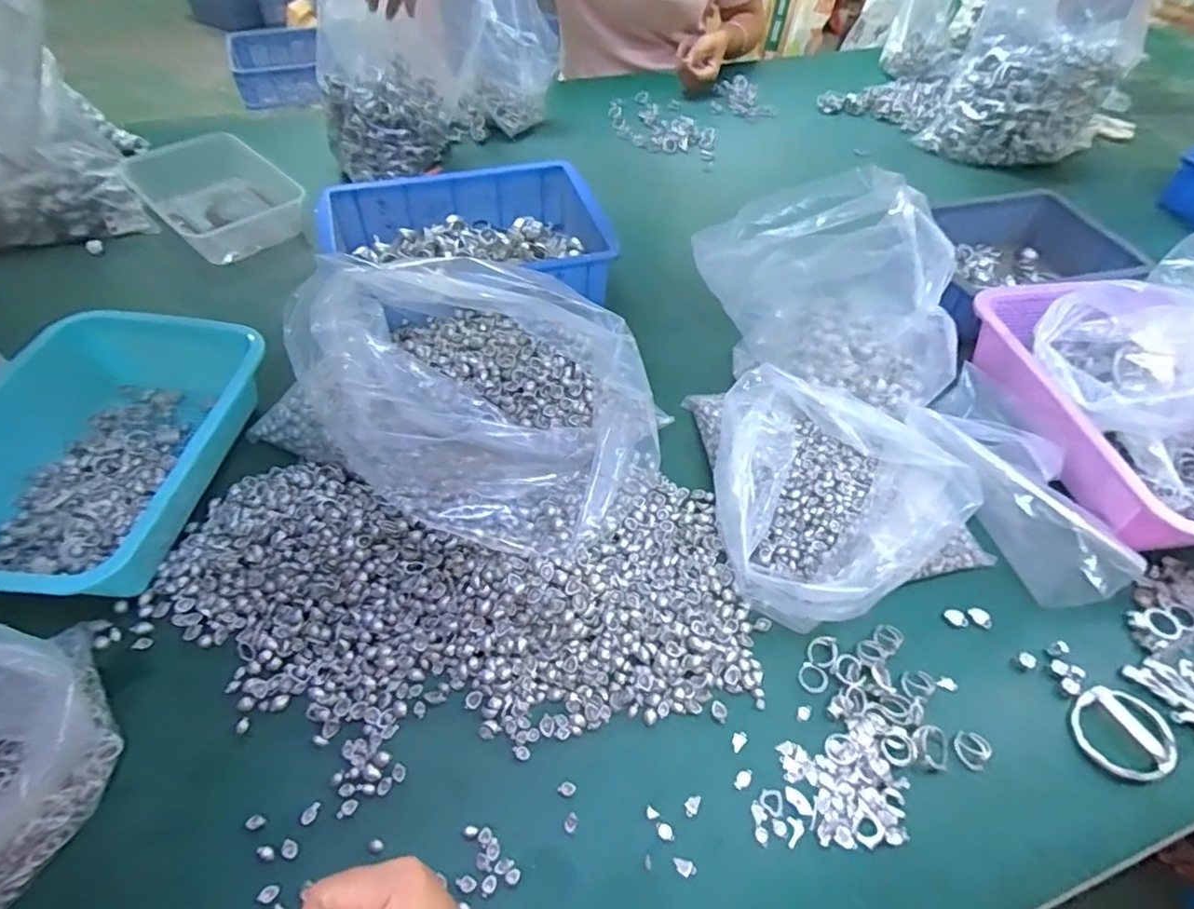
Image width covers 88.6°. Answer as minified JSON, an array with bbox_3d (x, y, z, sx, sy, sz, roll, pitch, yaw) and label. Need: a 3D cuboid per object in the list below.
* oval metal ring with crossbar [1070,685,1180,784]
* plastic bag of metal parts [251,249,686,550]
[{"bbox_3d":[0.369,0.195,0.428,0.066,0.008,0.059,-31,59,-24],"label":"oval metal ring with crossbar"},{"bbox_3d":[-0.097,-0.064,0.530,0.326,0.138,0.256,29,56,19],"label":"plastic bag of metal parts"}]

